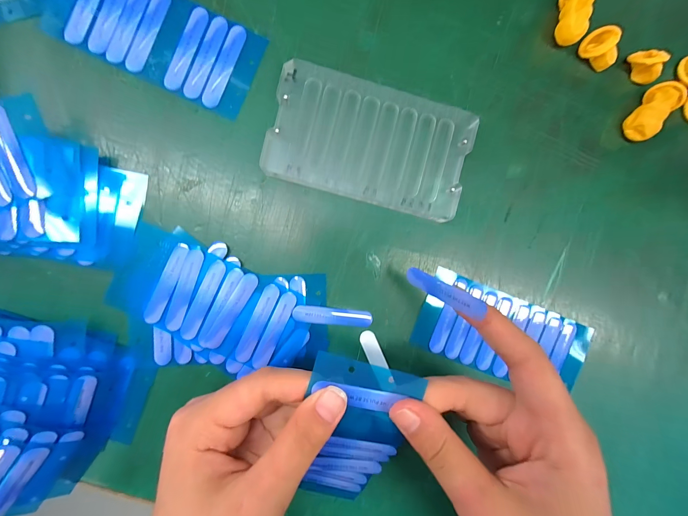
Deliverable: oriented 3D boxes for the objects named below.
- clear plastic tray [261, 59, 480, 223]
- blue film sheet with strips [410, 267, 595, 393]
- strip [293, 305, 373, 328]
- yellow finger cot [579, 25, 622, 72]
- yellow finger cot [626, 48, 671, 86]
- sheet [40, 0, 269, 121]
[{"bbox_3d":[0.017,-0.070,0.184,0.120,0.012,0.070,14,91,-5],"label":"clear plastic tray"},{"bbox_3d":[0.109,0.053,0.198,0.118,0.004,0.054,21,90,-5],"label":"blue film sheet with strips"},{"bbox_3d":[-0.007,0.038,0.189,0.050,0.006,0.011,8,91,-5],"label":"strip"},{"bbox_3d":[0.166,-0.135,0.190,0.016,0.017,0.024,-23,94,-4],"label":"yellow finger cot"},{"bbox_3d":[0.201,-0.128,0.193,0.015,0.015,0.022,-32,94,-3],"label":"yellow finger cot"},{"bbox_3d":[-0.112,-0.134,0.177,0.118,0.004,0.053,24,90,-5],"label":"sheet"}]

